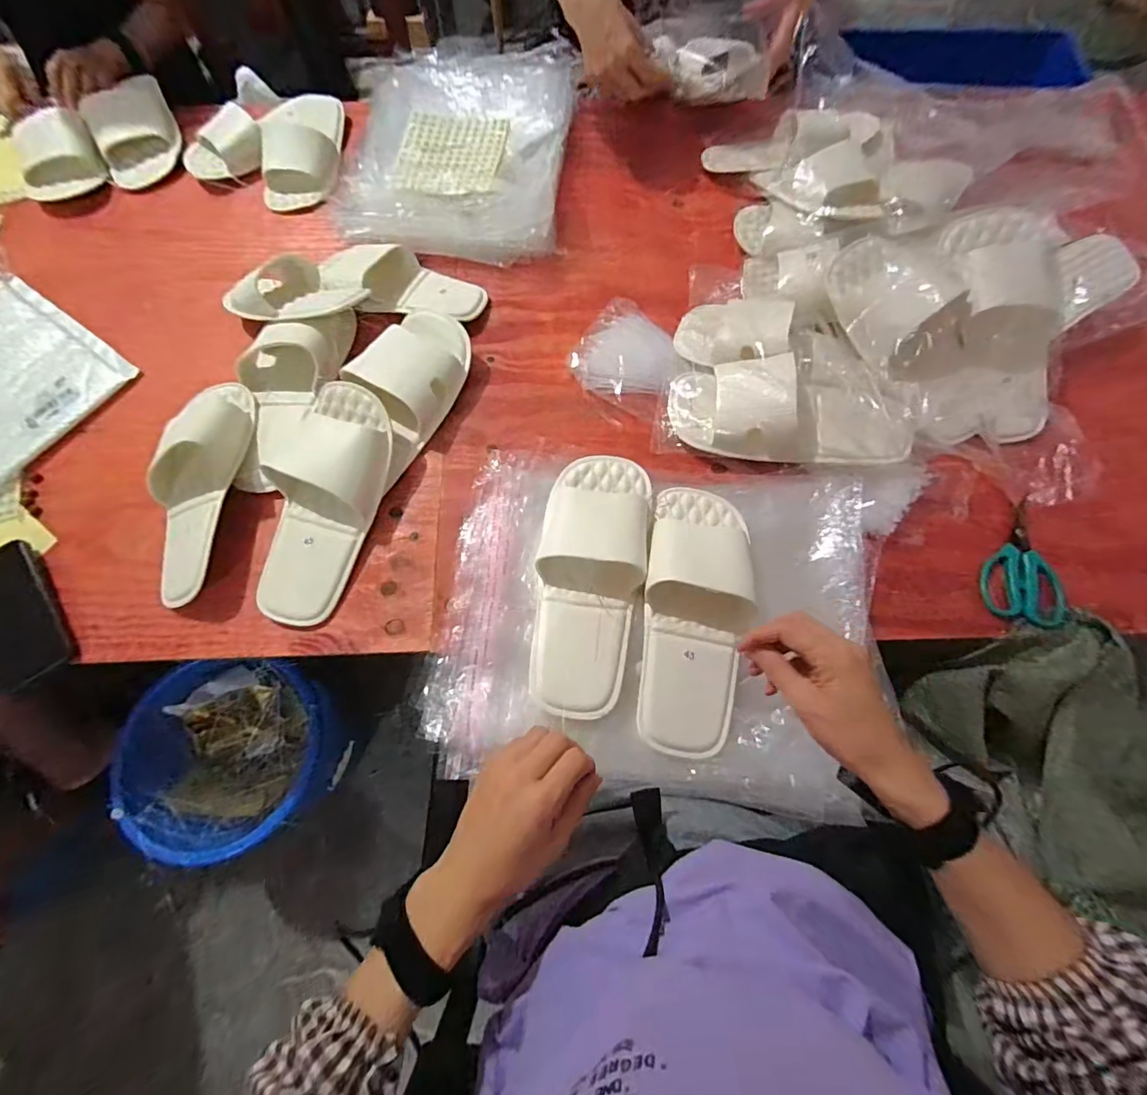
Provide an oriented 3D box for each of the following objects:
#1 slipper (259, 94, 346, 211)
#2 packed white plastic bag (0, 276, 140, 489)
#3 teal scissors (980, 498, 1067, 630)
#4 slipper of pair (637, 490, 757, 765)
[{"bbox_3d":[-0.421,-0.623,0.745,0.114,0.071,0.205,-5,72,-2],"label":"slipper"},{"bbox_3d":[-0.745,-0.226,0.630,0.281,0.011,0.217,34,75,11],"label":"packed white plastic bag"},{"bbox_3d":[0.502,0.015,0.549,0.084,0.009,0.141,11,72,4],"label":"teal scissors"},{"bbox_3d":[0.123,0.062,0.488,0.101,0.054,0.269,8,74,2],"label":"slipper of pair"}]

